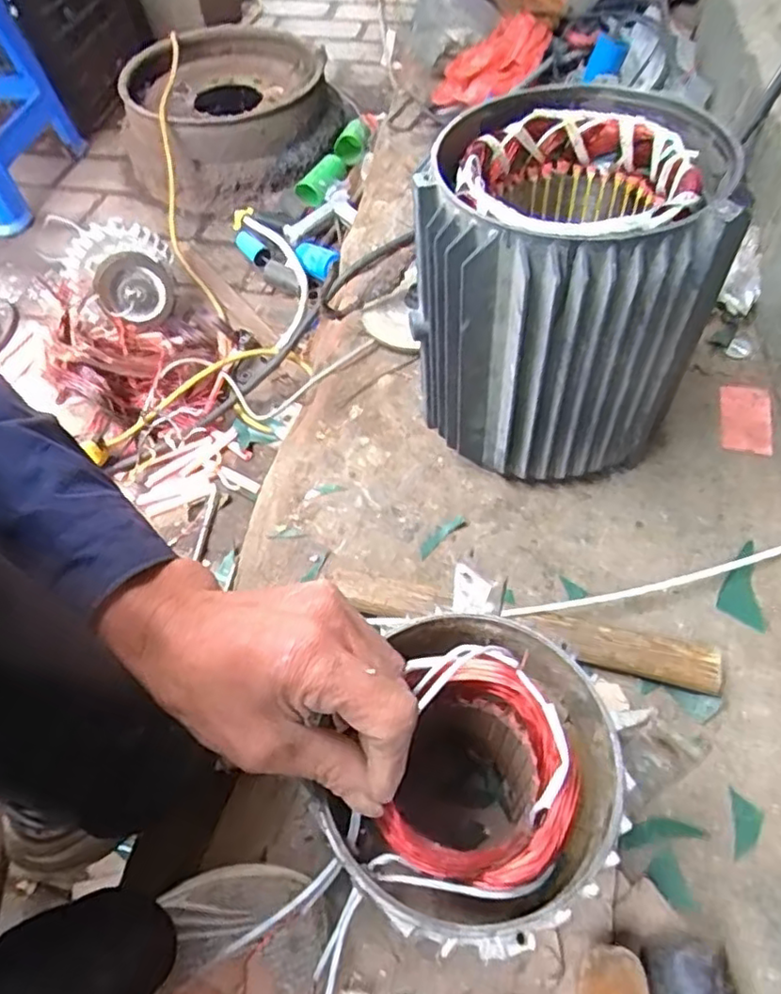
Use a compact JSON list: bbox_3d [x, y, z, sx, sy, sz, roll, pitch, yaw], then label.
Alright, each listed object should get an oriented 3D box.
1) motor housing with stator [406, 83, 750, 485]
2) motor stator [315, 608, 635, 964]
[{"bbox_3d":[0.139,-0.173,0.560,0.228,0.260,0.231,1,55,2],"label":"motor housing with stator"},{"bbox_3d":[0.043,0.180,0.385,0.145,0.188,0.151,6,55,6],"label":"motor stator"}]

